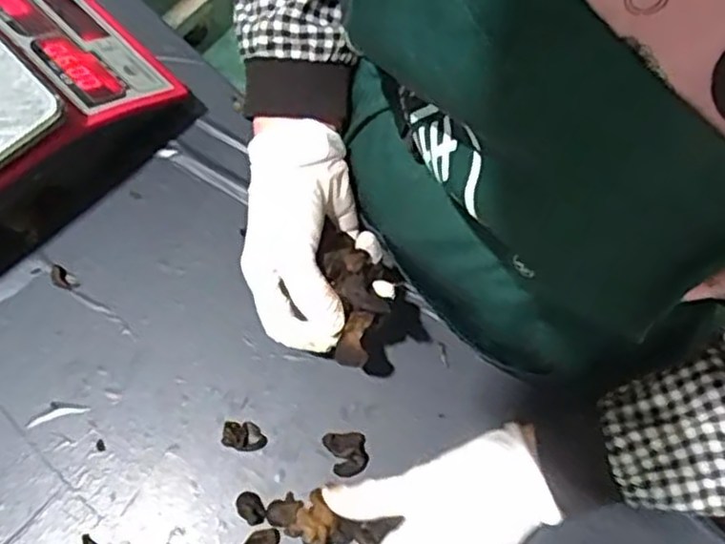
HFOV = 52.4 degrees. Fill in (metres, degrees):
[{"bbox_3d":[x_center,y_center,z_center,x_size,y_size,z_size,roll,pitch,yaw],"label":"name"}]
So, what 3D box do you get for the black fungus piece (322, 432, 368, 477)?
[{"bbox_3d":[-0.011,0.123,0.501,0.027,0.007,0.029,-10,70,-6],"label":"black fungus piece"}]

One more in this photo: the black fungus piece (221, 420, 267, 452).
[{"bbox_3d":[-0.081,0.112,0.502,0.029,0.009,0.020,4,69,-1],"label":"black fungus piece"}]

